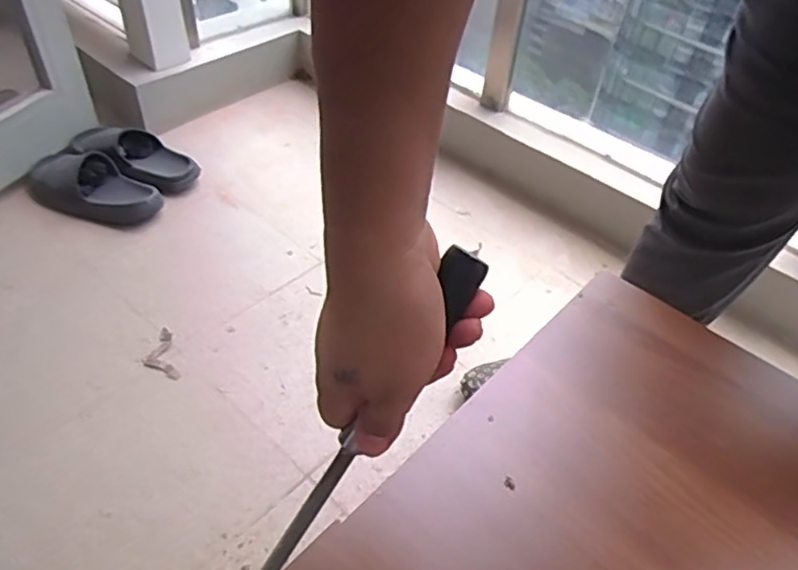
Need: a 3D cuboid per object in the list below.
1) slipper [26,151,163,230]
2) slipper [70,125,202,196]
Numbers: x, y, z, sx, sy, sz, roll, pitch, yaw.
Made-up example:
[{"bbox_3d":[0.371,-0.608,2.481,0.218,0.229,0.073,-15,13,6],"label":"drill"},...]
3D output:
[{"bbox_3d":[-0.573,-0.180,1.154,0.248,0.067,0.126,19,47,13],"label":"slipper"},{"bbox_3d":[-0.522,-0.255,1.230,0.245,0.071,0.131,24,48,17],"label":"slipper"}]

